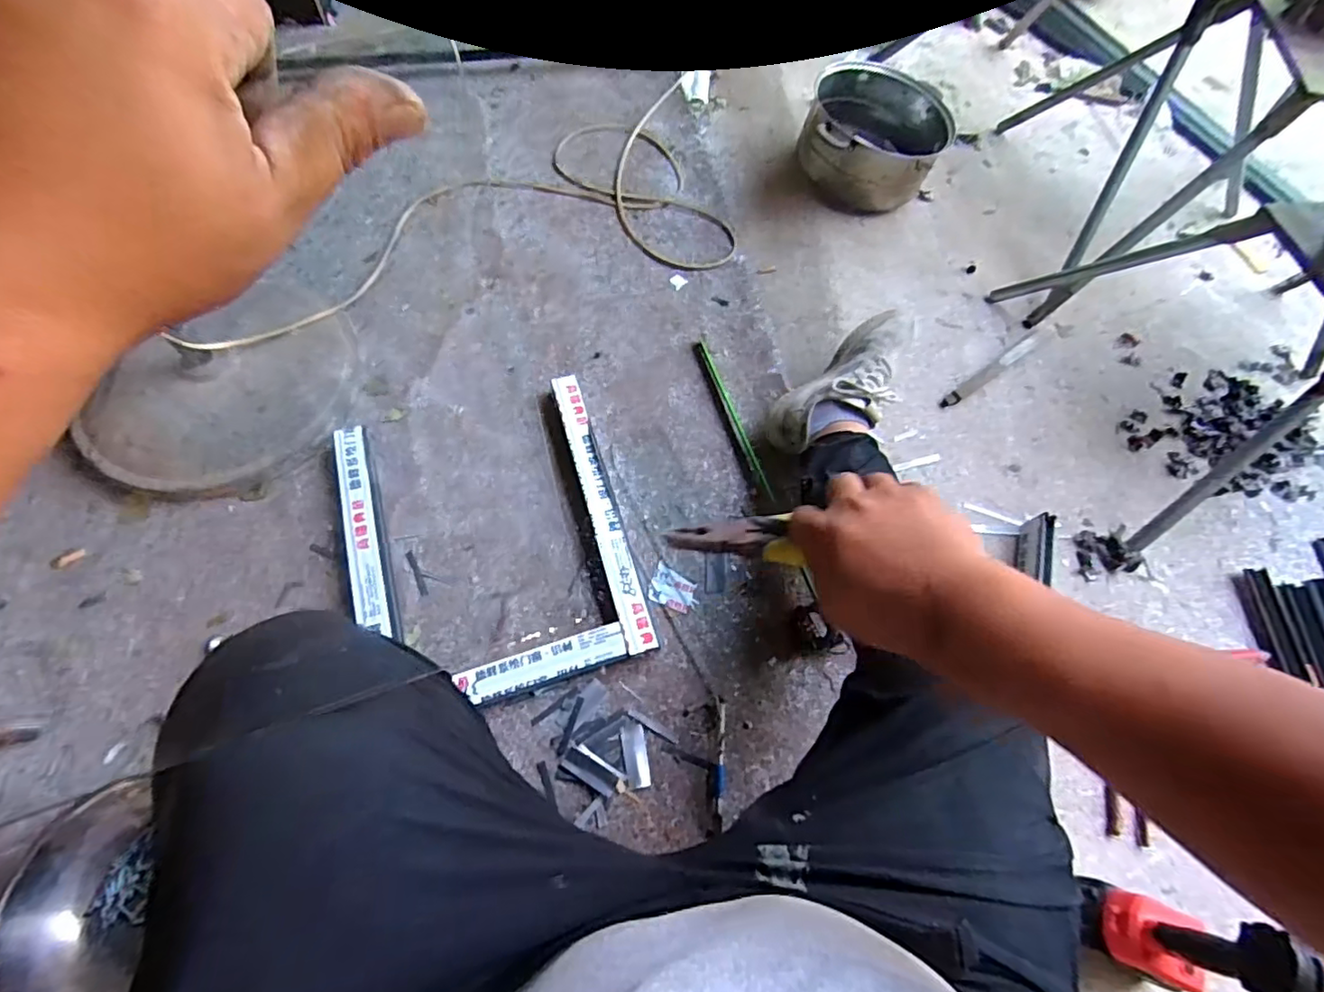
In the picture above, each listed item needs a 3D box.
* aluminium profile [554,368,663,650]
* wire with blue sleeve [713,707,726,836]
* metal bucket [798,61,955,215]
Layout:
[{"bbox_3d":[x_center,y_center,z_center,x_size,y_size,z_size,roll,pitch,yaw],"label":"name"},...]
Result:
[{"bbox_3d":[-0.098,0.012,0.939,0.045,0.035,0.476,-15,66,-10],"label":"aluminium profile"},{"bbox_3d":[0.078,0.362,0.802,0.016,0.016,0.154,8,64,0],"label":"wire with blue sleeve"},{"bbox_3d":[0.422,-0.705,1.219,0.267,0.182,0.267,3,65,-5],"label":"metal bucket"}]

